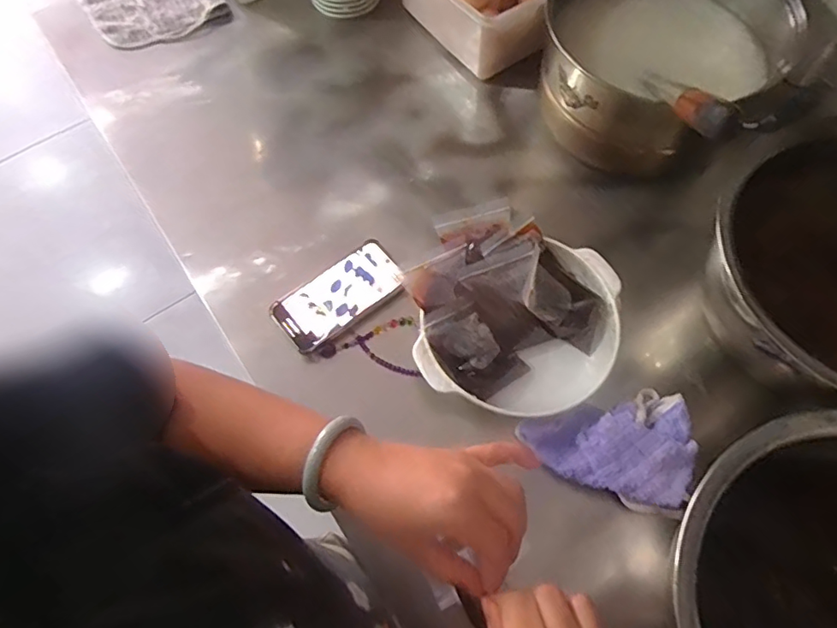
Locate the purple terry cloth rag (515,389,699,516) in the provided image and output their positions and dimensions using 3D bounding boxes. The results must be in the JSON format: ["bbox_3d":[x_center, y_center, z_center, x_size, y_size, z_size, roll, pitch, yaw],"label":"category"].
[{"bbox_3d":[0.197,0.144,0.552,0.168,0.050,0.117,-8,67,-2],"label":"purple terry cloth rag"}]

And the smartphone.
[{"bbox_3d":[-0.094,-0.023,0.646,0.155,0.014,0.074,-37,82,-17],"label":"smartphone"}]

